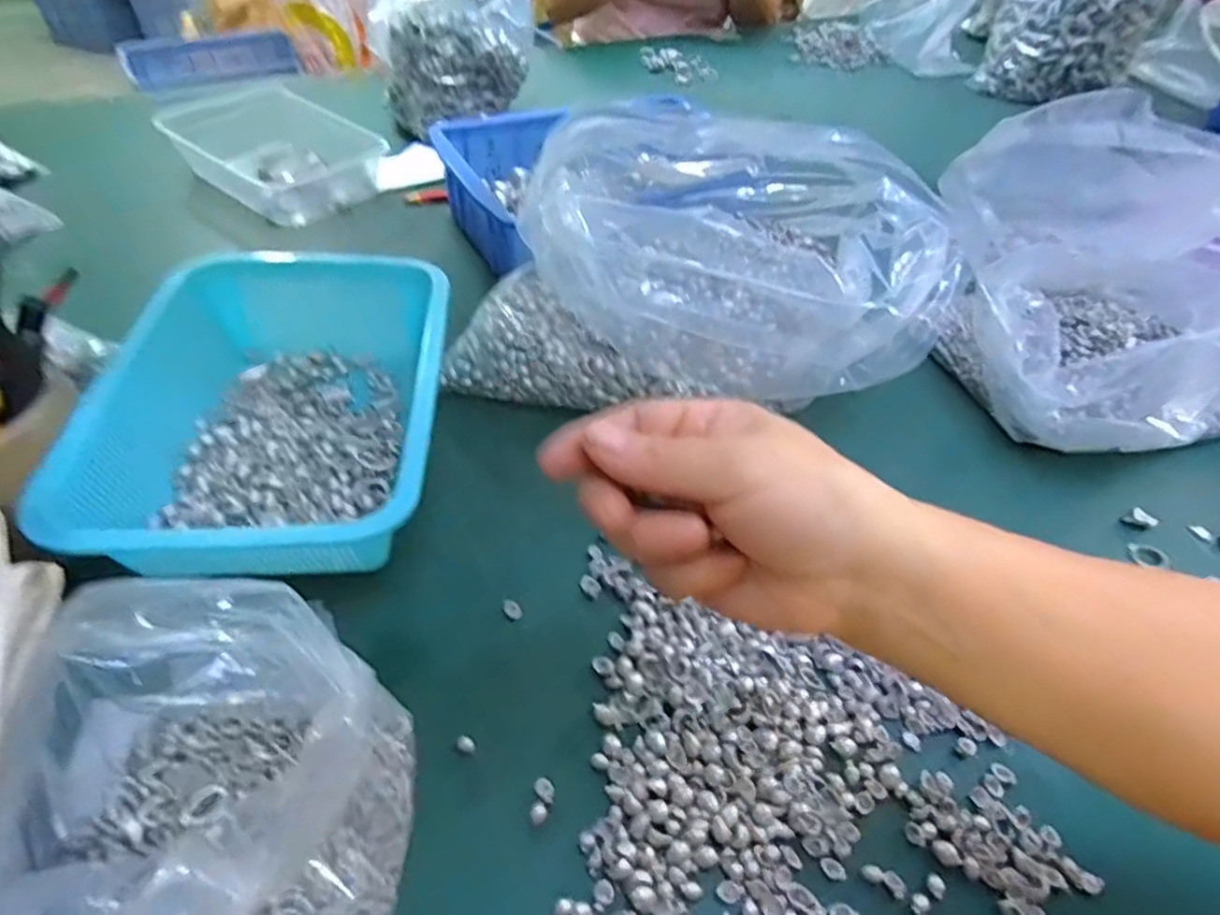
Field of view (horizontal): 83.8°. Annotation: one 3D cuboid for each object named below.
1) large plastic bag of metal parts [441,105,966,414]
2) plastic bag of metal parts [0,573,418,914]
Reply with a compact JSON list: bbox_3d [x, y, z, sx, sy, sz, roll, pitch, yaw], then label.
[{"bbox_3d":[0.058,-0.132,0.504,0.356,0.160,0.178,-3,47,-6],"label":"large plastic bag of metal parts"},{"bbox_3d":[-0.162,0.131,0.288,0.149,0.096,0.174,10,47,6],"label":"plastic bag of metal parts"}]

